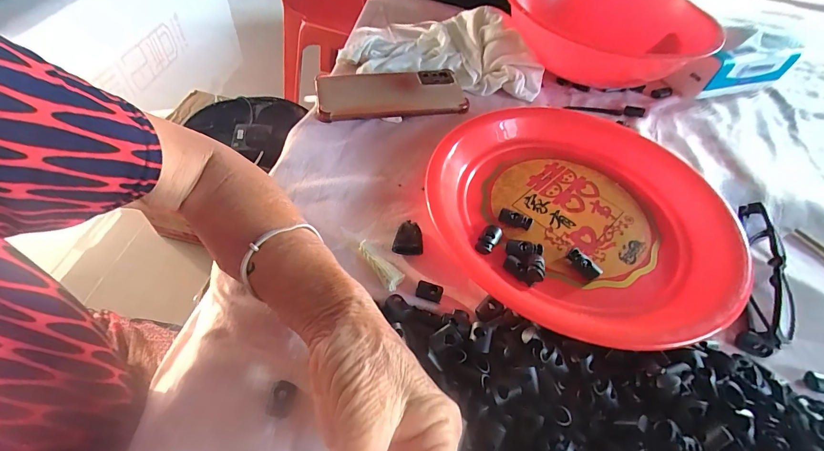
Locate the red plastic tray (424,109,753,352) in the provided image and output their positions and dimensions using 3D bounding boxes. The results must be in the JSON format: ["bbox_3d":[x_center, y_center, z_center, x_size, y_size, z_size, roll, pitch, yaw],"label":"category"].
[{"bbox_3d":[0.143,-0.017,0.322,0.245,0.034,0.252,20,54,9],"label":"red plastic tray"}]

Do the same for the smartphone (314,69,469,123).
[{"bbox_3d":[-0.023,-0.151,0.413,0.163,0.013,0.074,-4,60,-12],"label":"smartphone"}]

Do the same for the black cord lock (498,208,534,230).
[{"bbox_3d":[0.088,-0.005,0.312,0.028,0.010,0.012,29,56,15],"label":"black cord lock"}]

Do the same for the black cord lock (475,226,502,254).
[{"bbox_3d":[0.062,0.012,0.299,0.014,0.009,0.030,29,56,15],"label":"black cord lock"}]

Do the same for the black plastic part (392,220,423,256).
[{"bbox_3d":[-0.003,0.010,0.303,0.023,0.013,0.028,5,53,-1],"label":"black plastic part"}]

